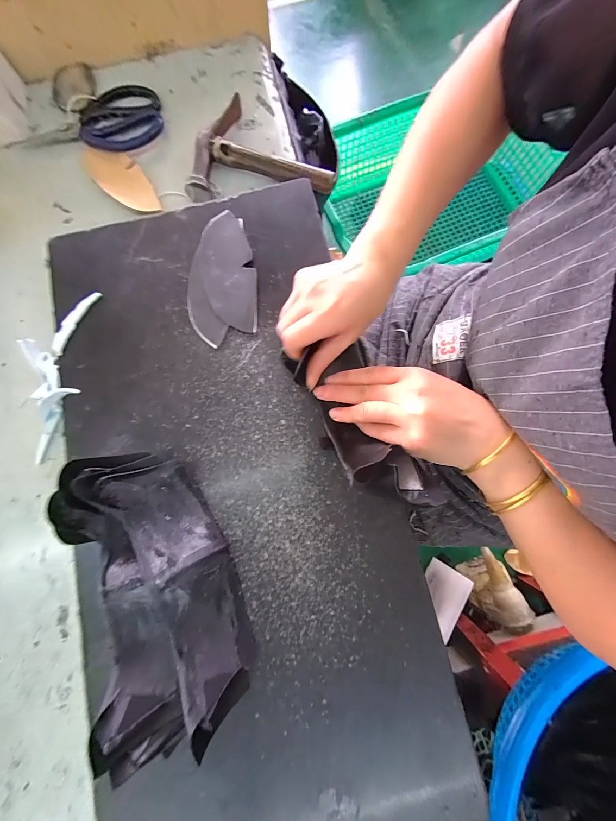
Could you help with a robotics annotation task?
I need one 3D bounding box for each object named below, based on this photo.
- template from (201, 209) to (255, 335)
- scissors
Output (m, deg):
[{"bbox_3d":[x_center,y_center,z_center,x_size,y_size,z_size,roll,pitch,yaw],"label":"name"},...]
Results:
[{"bbox_3d":[-0.084,-0.146,0.322,0.053,0.006,0.137,-12,80,0],"label":"template"},{"bbox_3d":[-0.277,-0.380,0.398,0.174,0.009,0.093,0,79,1],"label":"scissors"}]

